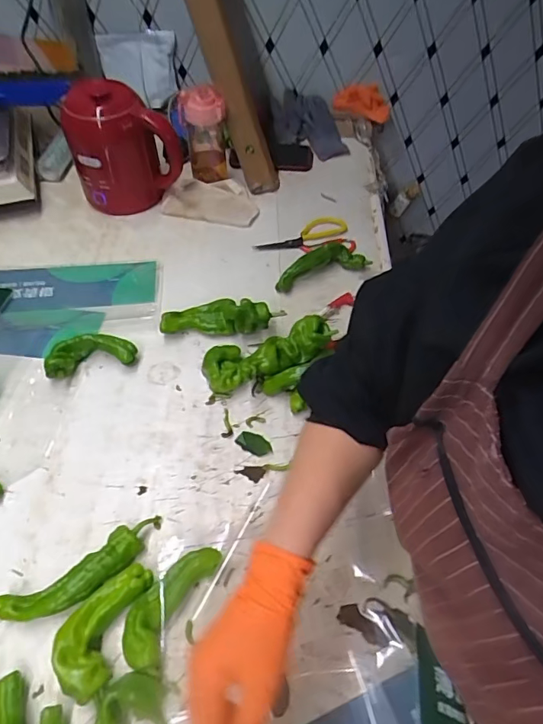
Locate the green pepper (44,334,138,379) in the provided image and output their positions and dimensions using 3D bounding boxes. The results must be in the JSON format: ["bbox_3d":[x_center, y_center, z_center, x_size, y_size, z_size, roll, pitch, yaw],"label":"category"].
[{"bbox_3d":[-0.263,-0.010,0.697,0.123,0.041,0.048,-13,55,-11],"label":"green pepper"}]

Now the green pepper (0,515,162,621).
[{"bbox_3d":[-0.204,0.231,0.521,0.180,0.033,0.048,-28,59,-20],"label":"green pepper"}]

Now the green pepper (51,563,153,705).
[{"bbox_3d":[-0.177,0.271,0.489,0.063,0.036,0.125,15,55,9],"label":"green pepper"}]

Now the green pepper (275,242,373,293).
[{"bbox_3d":[0.084,-0.165,0.817,0.166,0.049,0.043,-18,56,-14],"label":"green pepper"}]

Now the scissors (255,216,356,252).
[{"bbox_3d":[0.058,-0.232,0.882,0.184,0.023,0.077,-8,54,-8],"label":"scissors"}]

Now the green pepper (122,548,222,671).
[{"bbox_3d":[-0.108,0.251,0.501,0.050,0.034,0.126,27,57,17],"label":"green pepper"}]

